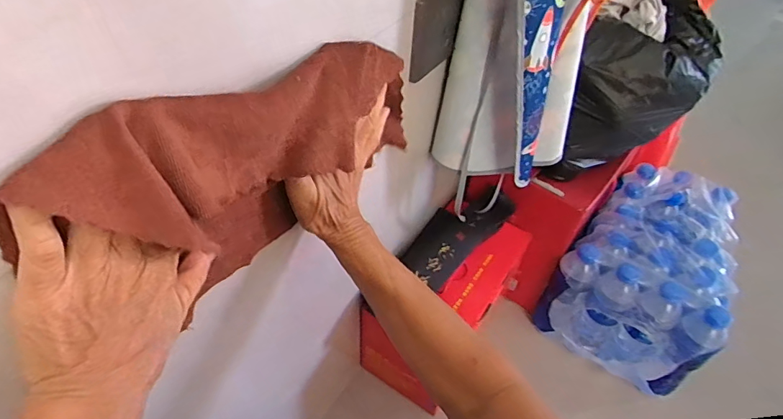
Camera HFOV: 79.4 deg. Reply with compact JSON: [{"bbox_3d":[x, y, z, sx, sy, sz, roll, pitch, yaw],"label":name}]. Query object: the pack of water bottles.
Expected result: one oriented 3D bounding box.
[{"bbox_3d":[0.454,0.101,0.856,0.243,0.217,0.327,27,52,21],"label":"pack of water bottles"}]

